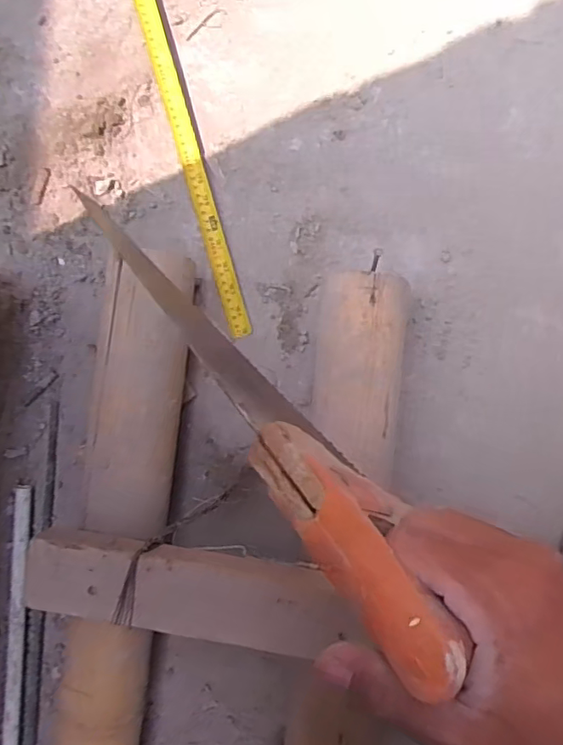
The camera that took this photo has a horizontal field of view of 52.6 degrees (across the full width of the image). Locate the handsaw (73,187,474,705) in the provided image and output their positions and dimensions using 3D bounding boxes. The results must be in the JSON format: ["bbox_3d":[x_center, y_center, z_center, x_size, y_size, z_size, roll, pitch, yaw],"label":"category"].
[{"bbox_3d":[-0.030,-0.004,0.363,0.038,0.439,0.079,-43,133,1],"label":"handsaw"}]

